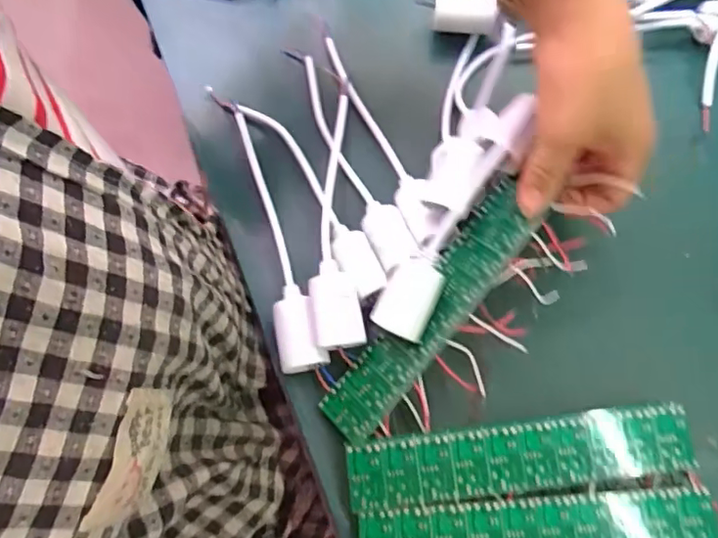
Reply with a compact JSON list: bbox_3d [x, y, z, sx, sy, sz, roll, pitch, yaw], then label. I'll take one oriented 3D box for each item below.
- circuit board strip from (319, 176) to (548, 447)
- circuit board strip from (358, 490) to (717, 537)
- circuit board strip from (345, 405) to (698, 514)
[{"bbox_3d":[0.044,0.024,0.355,0.039,0.007,0.181,38,87,30],"label":"circuit board strip"},{"bbox_3d":[0.102,0.153,0.337,0.200,0.020,0.036,-4,72,-1],"label":"circuit board strip"},{"bbox_3d":[0.095,0.112,0.348,0.200,0.019,0.039,-7,73,-2],"label":"circuit board strip"}]

